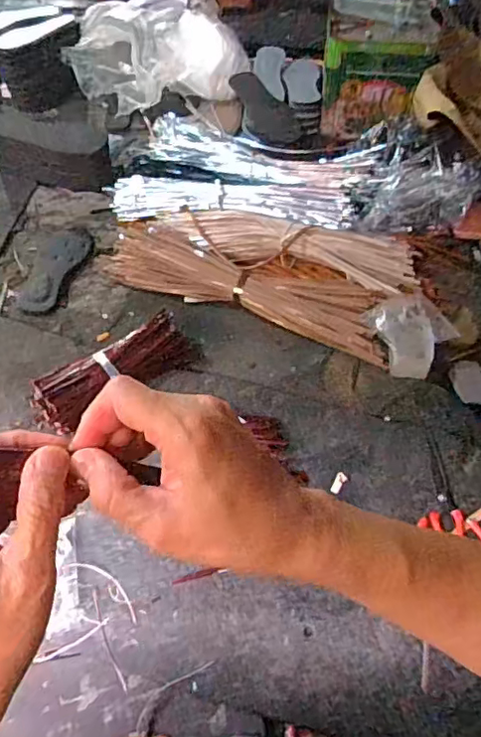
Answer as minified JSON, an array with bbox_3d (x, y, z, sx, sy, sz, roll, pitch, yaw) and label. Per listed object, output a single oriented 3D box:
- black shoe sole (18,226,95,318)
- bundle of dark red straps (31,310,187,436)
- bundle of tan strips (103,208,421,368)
[{"bbox_3d":[-0.356,-0.193,1.100,0.092,0.014,0.237,12,55,4],"label":"black shoe sole"},{"bbox_3d":[-0.199,0.005,0.900,0.256,0.056,0.078,-29,62,-22],"label":"bundle of dark red straps"},{"bbox_3d":[0.037,-0.200,1.074,0.563,0.097,0.243,21,56,10],"label":"bundle of tan strips"}]

